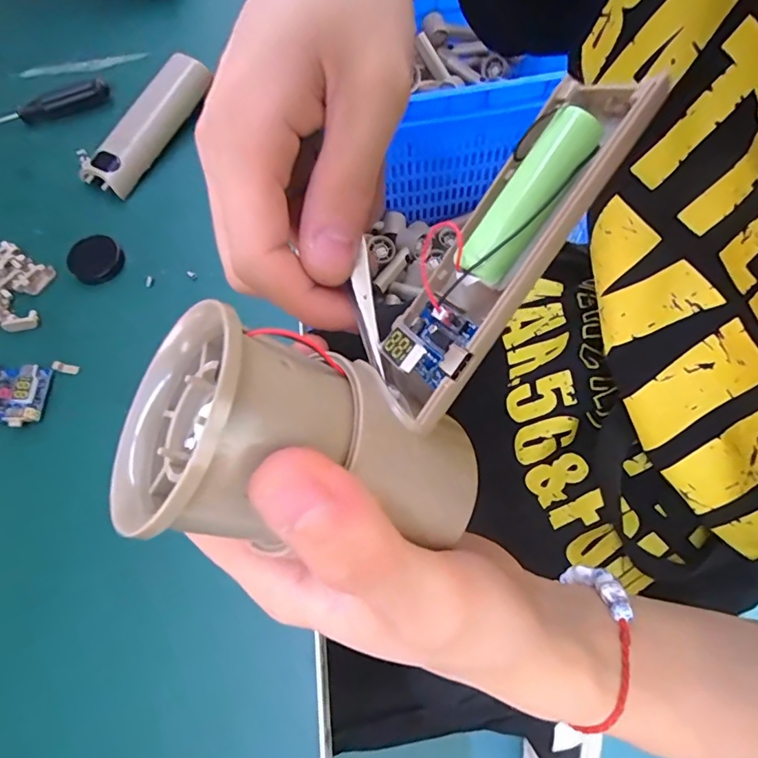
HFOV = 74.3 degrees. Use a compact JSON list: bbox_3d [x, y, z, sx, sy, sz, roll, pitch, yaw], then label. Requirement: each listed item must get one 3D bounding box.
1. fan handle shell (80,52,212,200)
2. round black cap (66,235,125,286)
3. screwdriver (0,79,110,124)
[{"bbox_3d":[-0.148,-0.164,0.321,0.028,0.021,0.104,28,72,14],"label":"fan handle shell"},{"bbox_3d":[-0.166,-0.070,0.292,0.032,0.004,0.029,40,75,18],"label":"round black cap"},{"bbox_3d":[-0.251,-0.179,0.340,0.133,0.011,0.015,-22,68,-6],"label":"screwdriver"}]

